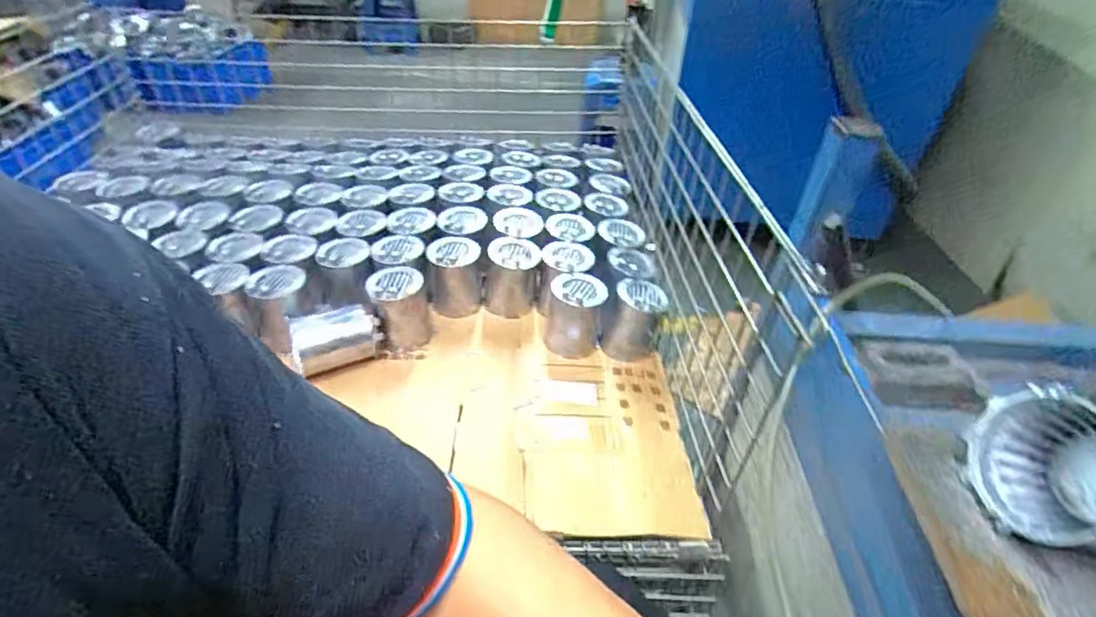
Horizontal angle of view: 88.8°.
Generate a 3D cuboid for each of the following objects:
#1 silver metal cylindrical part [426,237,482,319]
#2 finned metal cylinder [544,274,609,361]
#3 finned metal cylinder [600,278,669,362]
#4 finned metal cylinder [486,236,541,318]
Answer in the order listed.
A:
[{"bbox_3d":[-0.160,-0.058,0.989,0.084,0.125,0.082,2,40,-1],"label":"silver metal cylindrical part"},{"bbox_3d":[0.045,0.008,0.917,0.091,0.113,0.100,10,40,9],"label":"finned metal cylinder"},{"bbox_3d":[0.141,0.025,0.933,0.094,0.127,0.092,13,41,13],"label":"finned metal cylinder"},{"bbox_3d":[-0.064,-0.056,0.994,0.098,0.114,0.088,-1,40,-4],"label":"finned metal cylinder"}]

